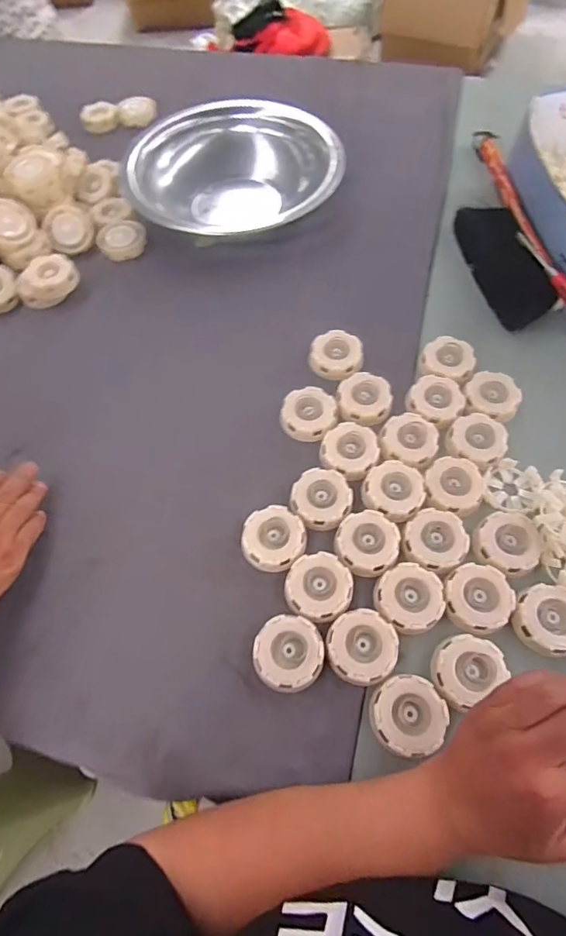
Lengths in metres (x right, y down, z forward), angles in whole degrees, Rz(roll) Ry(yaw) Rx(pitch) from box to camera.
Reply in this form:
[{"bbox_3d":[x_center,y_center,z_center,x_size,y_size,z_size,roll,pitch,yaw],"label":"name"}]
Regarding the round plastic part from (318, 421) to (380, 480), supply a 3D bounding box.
[{"bbox_3d":[0.074,-0.020,0.525,0.057,0.016,0.060,37,70,19],"label":"round plastic part"}]

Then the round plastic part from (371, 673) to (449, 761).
[{"bbox_3d":[0.107,0.212,0.413,0.061,0.023,0.061,-1,63,2],"label":"round plastic part"}]

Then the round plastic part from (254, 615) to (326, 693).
[{"bbox_3d":[0.005,0.169,0.438,0.060,0.030,0.062,-1,63,2],"label":"round plastic part"}]

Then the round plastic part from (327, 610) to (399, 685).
[{"bbox_3d":[0.071,0.162,0.439,0.060,0.025,0.063,-1,63,2],"label":"round plastic part"}]

